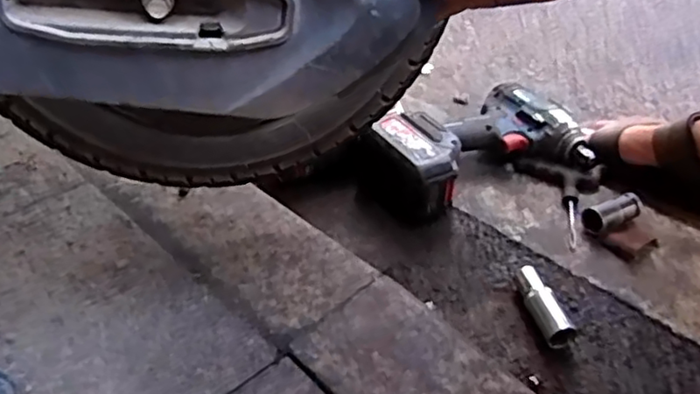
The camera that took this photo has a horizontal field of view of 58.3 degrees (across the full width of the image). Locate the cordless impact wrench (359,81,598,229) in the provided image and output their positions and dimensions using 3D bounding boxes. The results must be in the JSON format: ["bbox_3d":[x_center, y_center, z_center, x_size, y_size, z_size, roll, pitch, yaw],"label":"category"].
[{"bbox_3d":[0.141,-0.060,0.711,0.241,0.077,0.134,-15,41,-19],"label":"cordless impact wrench"}]

